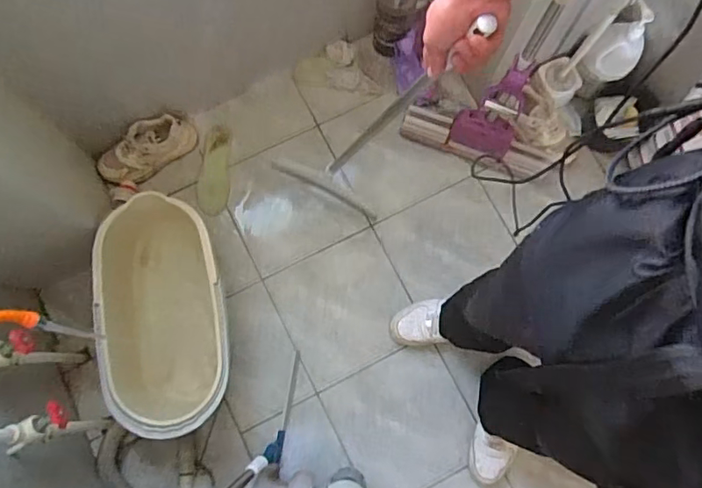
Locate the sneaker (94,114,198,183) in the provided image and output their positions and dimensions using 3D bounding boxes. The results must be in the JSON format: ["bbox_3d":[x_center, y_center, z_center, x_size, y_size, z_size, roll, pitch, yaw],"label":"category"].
[{"bbox_3d":[-0.495,-0.230,1.286,0.245,0.087,0.097,-31,80,-7],"label":"sneaker"}]

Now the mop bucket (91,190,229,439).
[{"bbox_3d":[-0.395,0.143,1.130,0.249,0.195,0.475,-7,78,-3],"label":"mop bucket"}]

